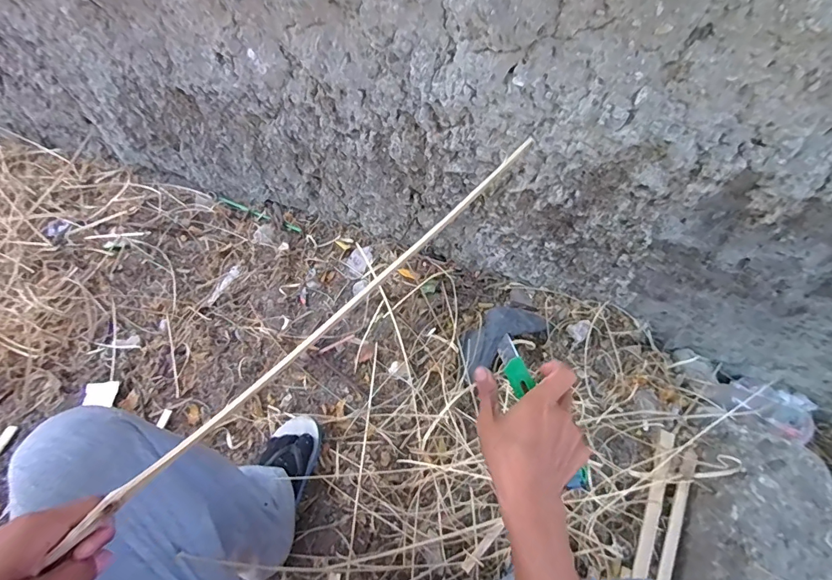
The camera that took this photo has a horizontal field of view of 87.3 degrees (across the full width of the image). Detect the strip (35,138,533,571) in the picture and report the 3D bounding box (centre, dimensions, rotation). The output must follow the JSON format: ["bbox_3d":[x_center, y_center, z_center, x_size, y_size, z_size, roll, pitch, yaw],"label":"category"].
[{"bbox_3d":[-0.065,0.018,0.374,0.504,0.011,0.011,-42,66,-17],"label":"strip"}]

